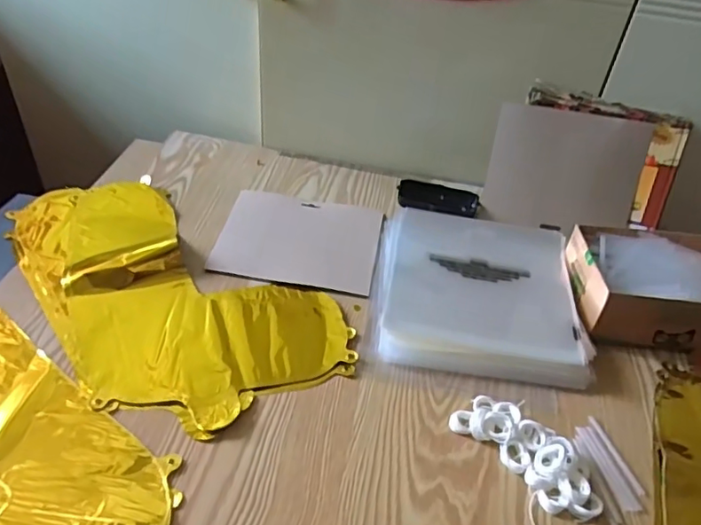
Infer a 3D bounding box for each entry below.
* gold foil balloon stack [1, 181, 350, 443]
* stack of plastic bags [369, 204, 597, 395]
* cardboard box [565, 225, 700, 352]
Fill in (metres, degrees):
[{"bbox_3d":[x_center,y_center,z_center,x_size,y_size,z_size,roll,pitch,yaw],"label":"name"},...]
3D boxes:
[{"bbox_3d":[-0.207,0.013,0.606,0.232,0.021,0.416,-27,50,-33],"label":"gold foil balloon stack"},{"bbox_3d":[0.141,0.028,0.623,0.217,0.031,0.224,9,40,3],"label":"stack of plastic bags"},{"bbox_3d":[0.343,0.025,0.615,0.189,0.064,0.145,5,40,-2],"label":"cardboard box"}]

